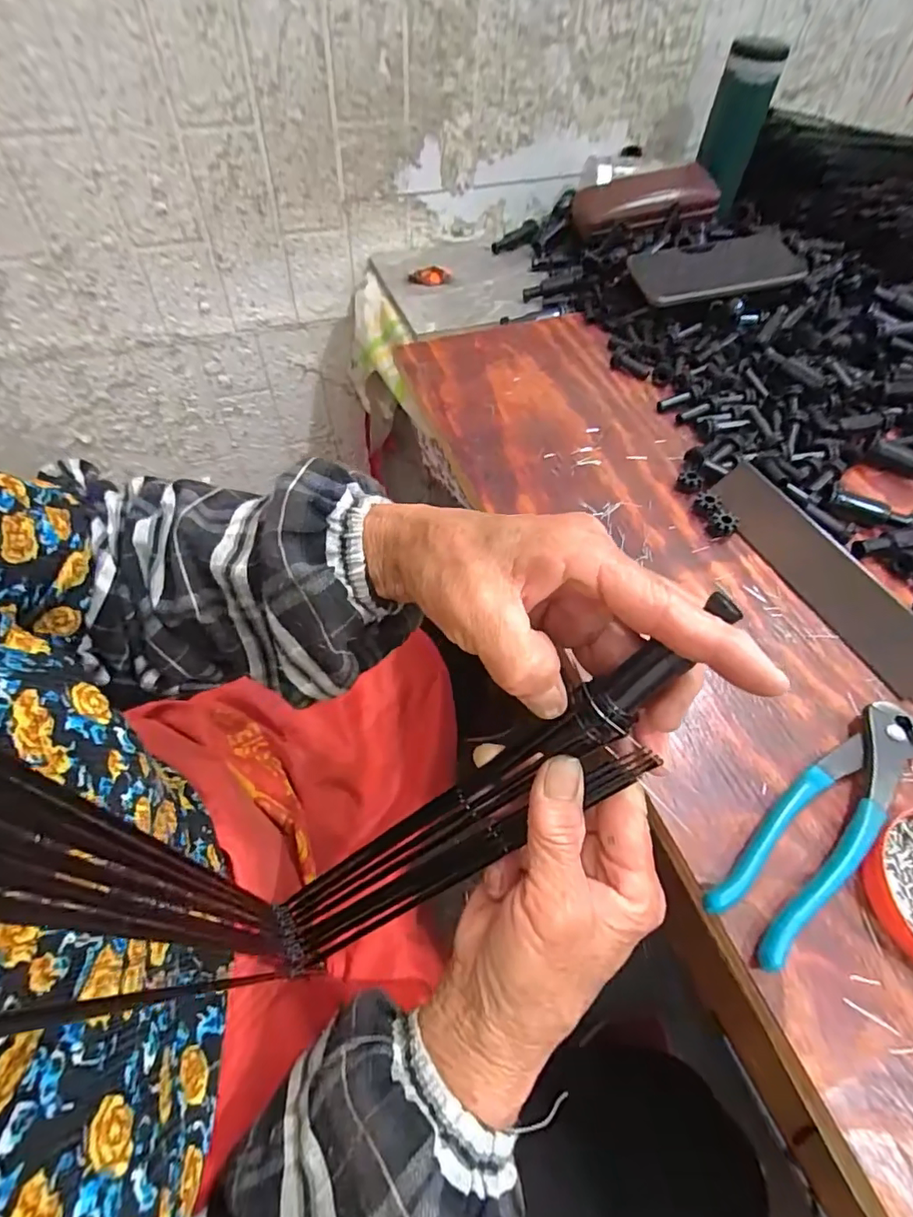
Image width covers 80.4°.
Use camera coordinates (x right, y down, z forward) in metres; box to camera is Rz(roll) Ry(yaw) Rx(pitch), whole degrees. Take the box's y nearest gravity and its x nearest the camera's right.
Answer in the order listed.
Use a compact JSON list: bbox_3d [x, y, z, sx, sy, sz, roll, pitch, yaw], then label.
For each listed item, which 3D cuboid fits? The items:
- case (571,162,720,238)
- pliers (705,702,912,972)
[{"bbox_3d":[0.208,-0.449,0.596,0.148,0.034,0.075,-10,56,-9],"label":"case"},{"bbox_3d":[0.195,0.108,0.274,0.166,0.018,0.049,-29,60,-20],"label":"pliers"}]

